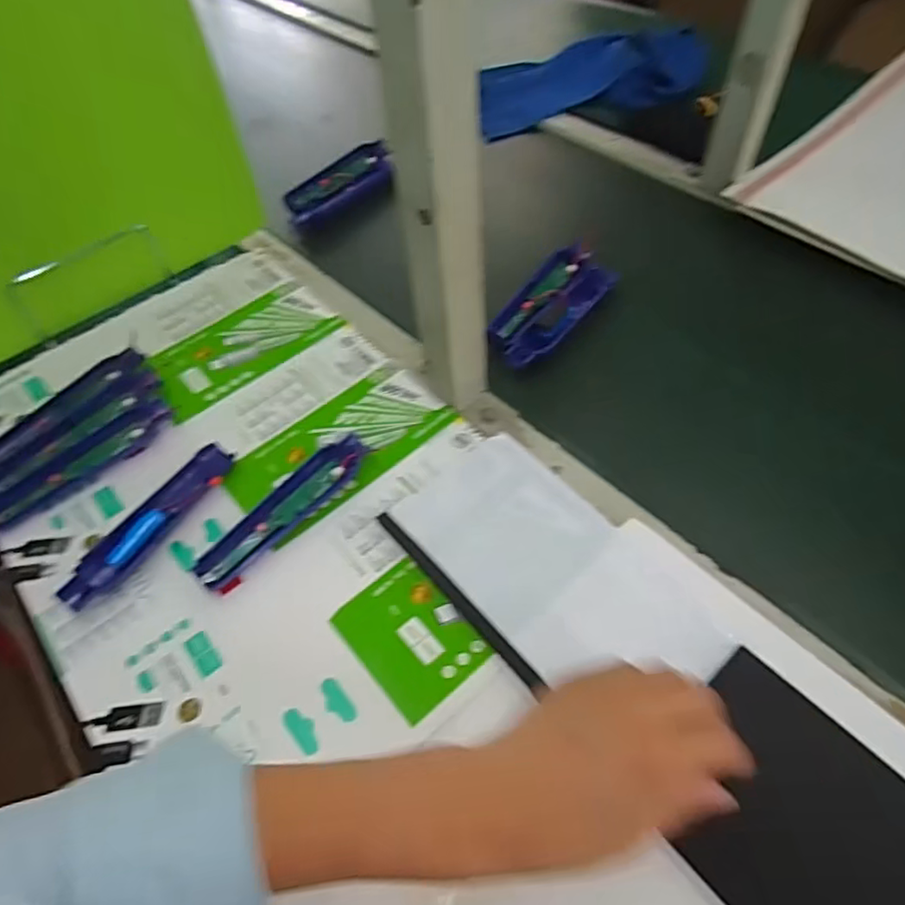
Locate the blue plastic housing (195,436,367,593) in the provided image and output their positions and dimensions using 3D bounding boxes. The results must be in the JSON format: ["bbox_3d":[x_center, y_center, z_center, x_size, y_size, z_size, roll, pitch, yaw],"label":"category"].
[{"bbox_3d":[-0.136,0.045,0.501,0.038,0.018,0.165,35,64,25],"label":"blue plastic housing"}]

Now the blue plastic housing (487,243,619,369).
[{"bbox_3d":[0.103,-0.155,0.629,0.074,0.020,0.177,30,62,22],"label":"blue plastic housing"}]

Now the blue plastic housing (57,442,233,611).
[{"bbox_3d":[-0.244,0.056,0.497,0.037,0.015,0.162,26,60,20],"label":"blue plastic housing"}]

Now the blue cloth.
[{"bbox_3d":[0.208,-0.543,0.886,0.297,0.028,0.149,-11,72,3],"label":"blue cloth"}]

